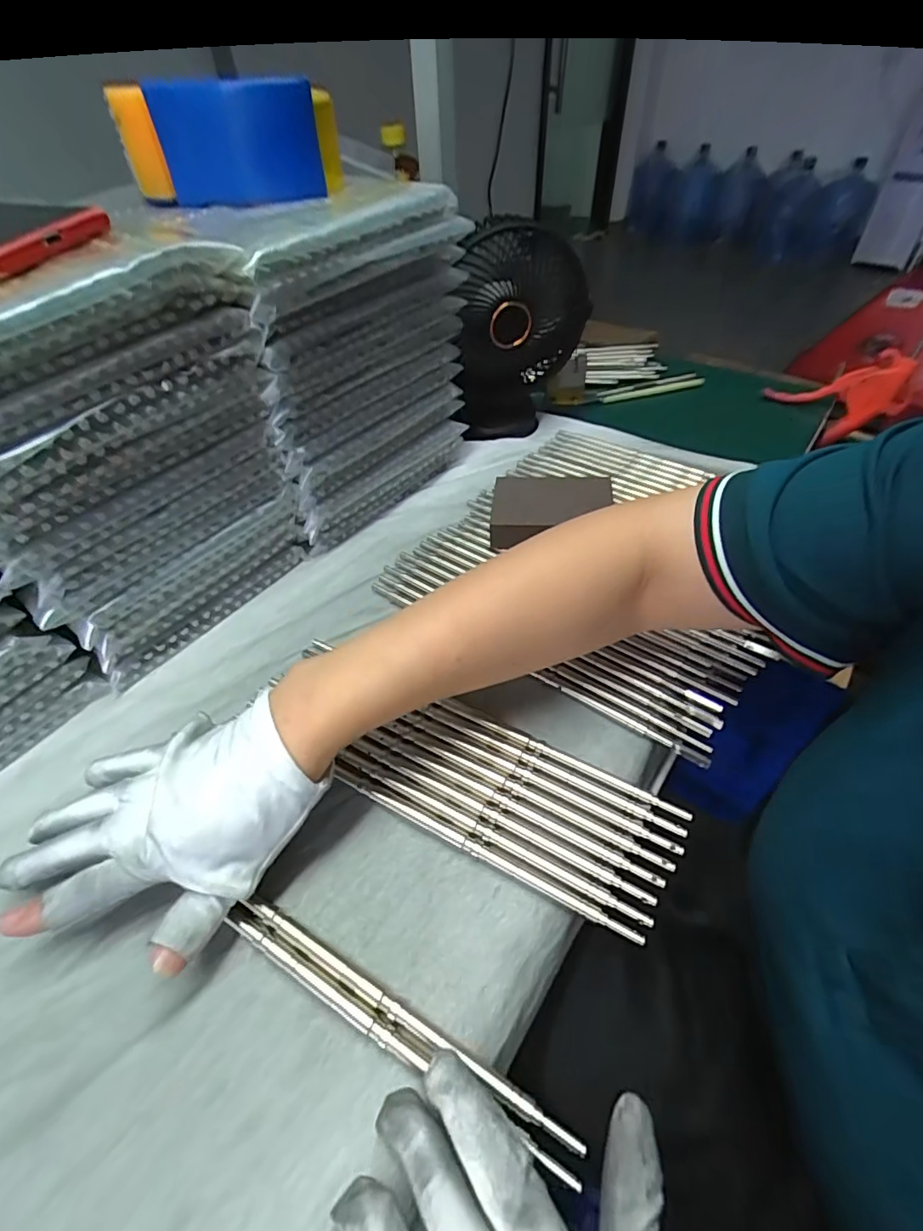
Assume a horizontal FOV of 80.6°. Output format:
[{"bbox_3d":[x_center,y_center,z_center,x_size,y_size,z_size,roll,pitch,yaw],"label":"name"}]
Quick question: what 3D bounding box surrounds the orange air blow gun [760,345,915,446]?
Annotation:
[{"bbox_3d":[0.364,-0.218,0.533,0.114,0.081,0.023,31,55,26],"label":"orange air blow gun"}]

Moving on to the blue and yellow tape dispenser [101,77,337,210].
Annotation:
[{"bbox_3d":[-0.154,-0.316,0.364,0.131,0.060,0.063,8,47,12],"label":"blue and yellow tape dispenser"}]

